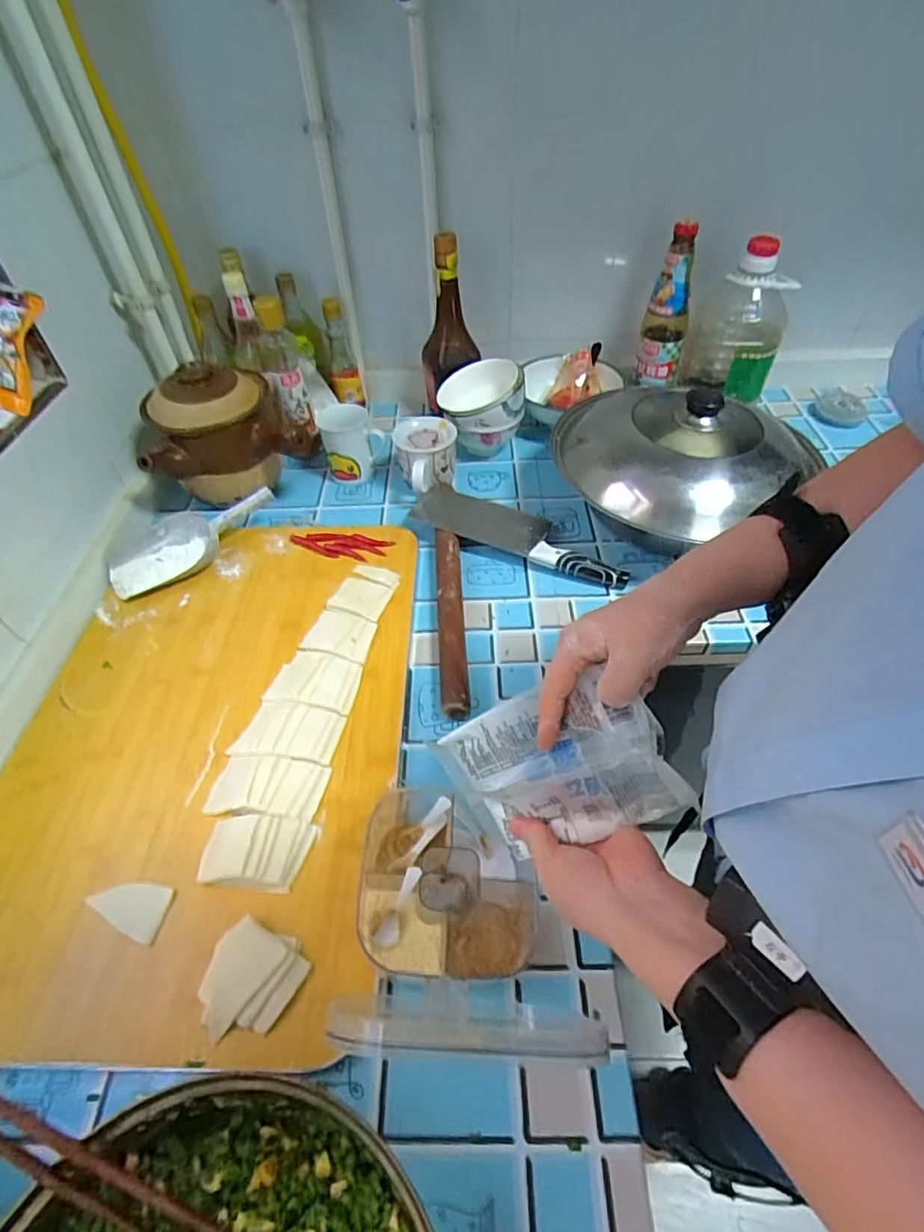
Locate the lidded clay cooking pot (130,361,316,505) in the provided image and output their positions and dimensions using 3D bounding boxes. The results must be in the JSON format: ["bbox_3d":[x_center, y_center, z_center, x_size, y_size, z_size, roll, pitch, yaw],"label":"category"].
[{"bbox_3d":[-0.327,-0.250,0.805,0.205,0.178,0.144,-16,50,-11],"label":"lidded clay cooking pot"}]

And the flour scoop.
[{"bbox_3d":[-0.364,-0.108,0.754,0.221,0.056,0.096,-35,56,-28],"label":"flour scoop"}]

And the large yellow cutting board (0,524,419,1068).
[{"bbox_3d":[-0.254,0.103,0.592,0.374,0.027,0.572,1,48,1],"label":"large yellow cutting board"}]

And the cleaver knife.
[{"bbox_3d":[0.076,-0.114,0.762,0.299,0.041,0.092,16,50,15],"label":"cleaver knife"}]

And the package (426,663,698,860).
[{"bbox_3d":[0.063,0.103,0.386,0.149,0.107,0.015,-27,1,26],"label":"package"}]

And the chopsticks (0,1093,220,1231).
[{"bbox_3d":[-0.225,0.312,0.320,0.197,0.013,0.023,36,52,-6],"label":"chopsticks"}]

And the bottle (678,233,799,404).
[{"bbox_3d":[0.421,-0.443,0.856,0.107,0.207,0.106,-12,49,-8],"label":"bottle"}]

